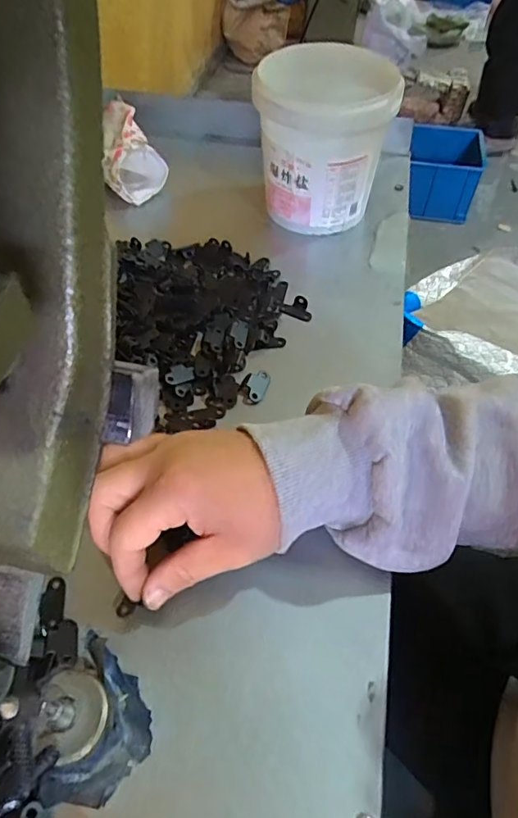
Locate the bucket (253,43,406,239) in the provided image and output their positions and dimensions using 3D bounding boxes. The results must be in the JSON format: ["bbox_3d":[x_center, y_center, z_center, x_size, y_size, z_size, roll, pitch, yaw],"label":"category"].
[{"bbox_3d":[0.056,-0.248,0.490,0.115,0.123,0.121,2,54,-3],"label":"bucket"}]

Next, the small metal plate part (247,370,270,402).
[{"bbox_3d":[-0.001,-0.018,0.393,0.015,0.005,0.029,19,55,9],"label":"small metal plate part"}]

